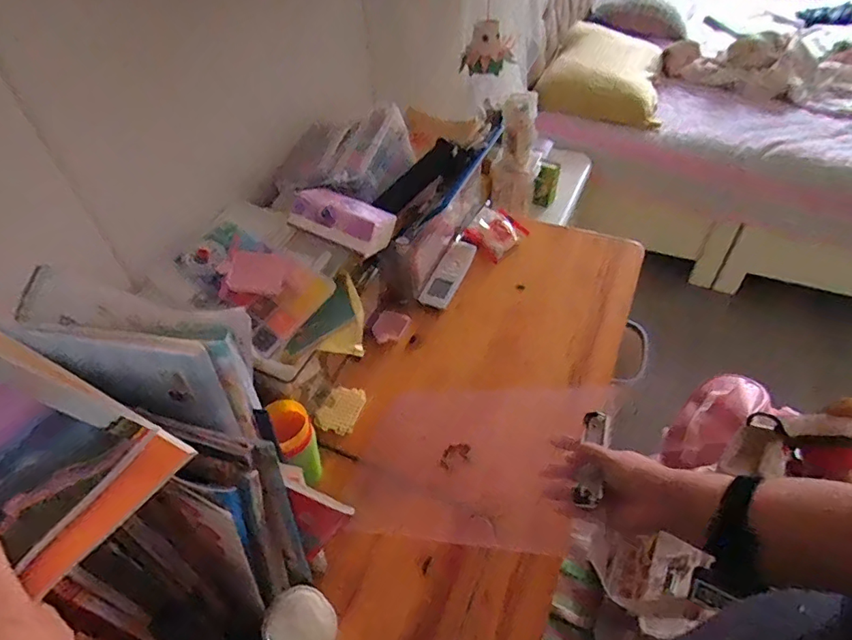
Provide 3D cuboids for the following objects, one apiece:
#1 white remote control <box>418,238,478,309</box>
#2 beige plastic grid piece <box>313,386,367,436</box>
[{"bbox_3d":[0.043,-0.084,0.886,0.051,0.013,0.167,26,57,7],"label":"white remote control"},{"bbox_3d":[-0.122,0.125,0.715,0.059,0.004,0.074,12,49,14],"label":"beige plastic grid piece"}]

